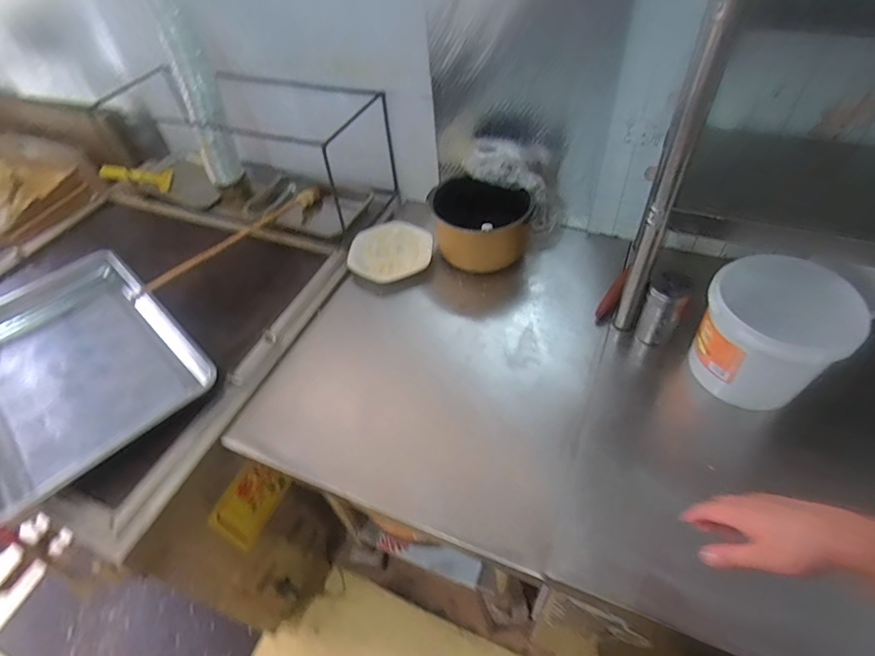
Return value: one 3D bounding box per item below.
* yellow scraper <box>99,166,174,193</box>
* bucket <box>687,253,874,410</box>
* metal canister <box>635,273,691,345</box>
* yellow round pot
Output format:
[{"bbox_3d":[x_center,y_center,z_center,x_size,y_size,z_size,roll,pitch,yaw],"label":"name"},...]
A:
[{"bbox_3d":[-0.803,-0.401,1.259,0.185,0.049,0.033,5,50,-10],"label":"yellow scraper"},{"bbox_3d":[0.527,0.011,0.763,0.187,0.166,0.187,-3,49,3],"label":"bucket"},{"bbox_3d":[0.403,-0.027,0.854,0.066,0.138,0.078,23,55,23],"label":"metal canister"},{"bbox_3d":[0.094,-0.213,1.020,0.204,0.161,0.159,11,51,14],"label":"yellow round pot"}]

